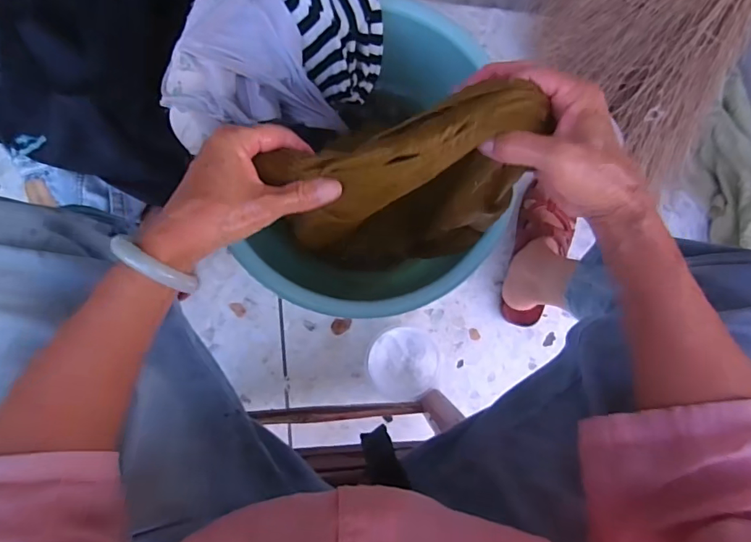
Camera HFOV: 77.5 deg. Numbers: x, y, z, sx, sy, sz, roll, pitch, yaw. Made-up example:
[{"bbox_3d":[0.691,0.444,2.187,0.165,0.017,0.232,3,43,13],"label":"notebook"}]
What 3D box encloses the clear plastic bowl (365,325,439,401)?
[{"bbox_3d":[0.040,0.146,0.745,0.111,0.053,0.112,0,91,-4],"label":"clear plastic bowl"}]

